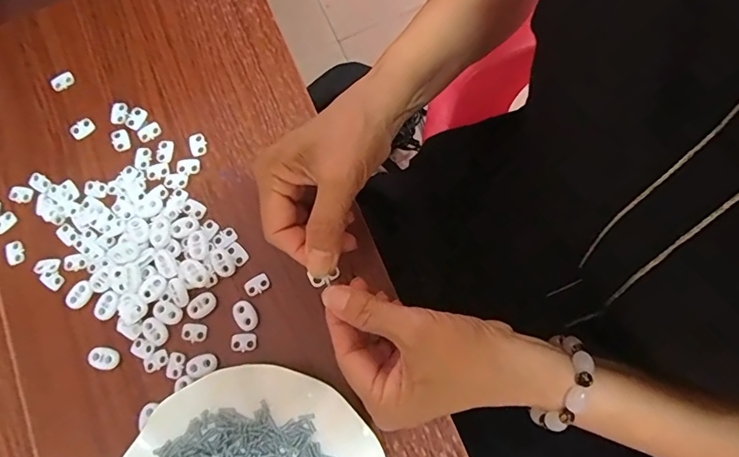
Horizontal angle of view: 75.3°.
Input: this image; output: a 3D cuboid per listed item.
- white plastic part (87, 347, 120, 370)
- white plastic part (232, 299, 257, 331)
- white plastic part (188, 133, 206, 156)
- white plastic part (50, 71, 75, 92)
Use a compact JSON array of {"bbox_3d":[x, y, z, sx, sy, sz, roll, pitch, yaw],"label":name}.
[{"bbox_3d":[-0.200,0.098,0.361,0.022,0.007,0.016,5,75,3],"label":"white plastic part"},{"bbox_3d":[-0.093,0.065,0.358,0.016,0.004,0.022,-35,77,-8],"label":"white plastic part"},{"bbox_3d":[-0.142,-0.069,0.394,0.013,0.004,0.018,-18,75,-4],"label":"white plastic part"},{"bbox_3d":[-0.267,-0.128,0.417,0.020,0.005,0.011,-42,78,-9],"label":"white plastic part"}]

